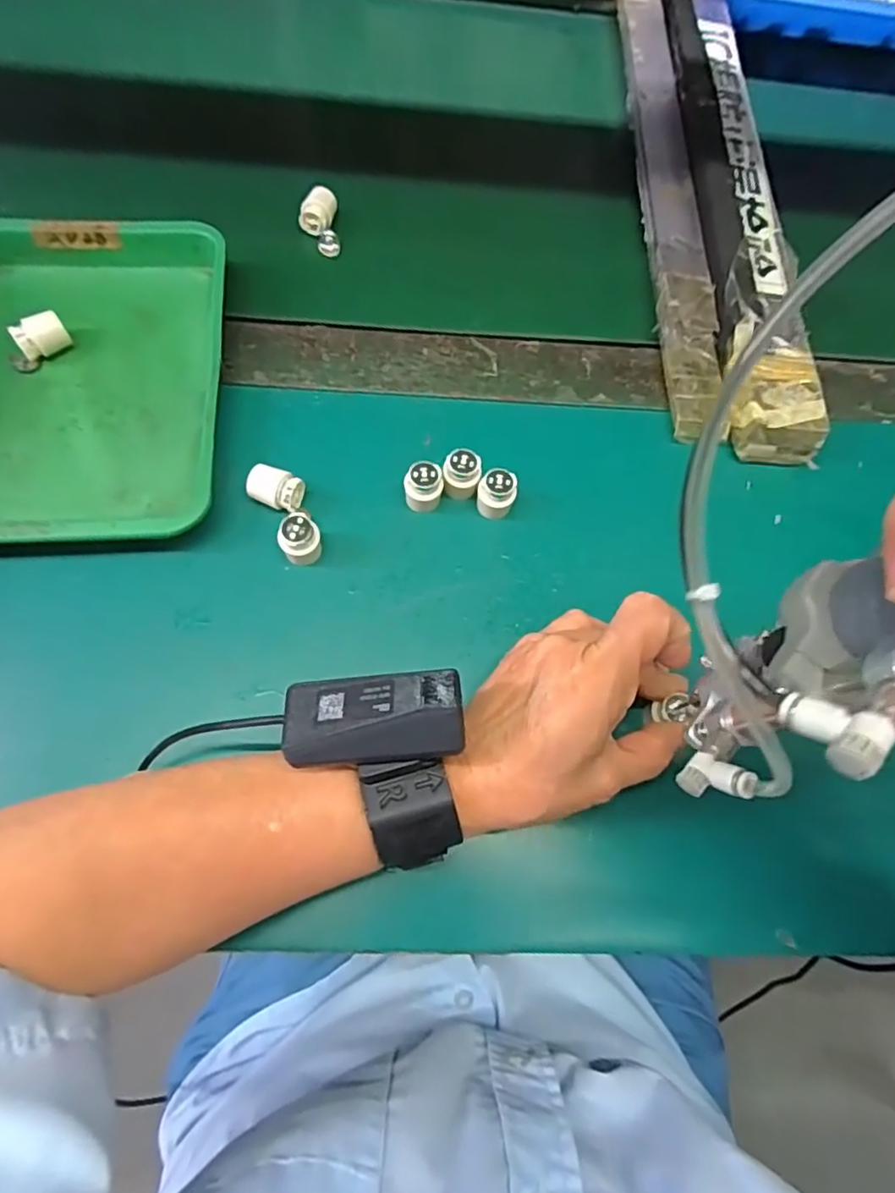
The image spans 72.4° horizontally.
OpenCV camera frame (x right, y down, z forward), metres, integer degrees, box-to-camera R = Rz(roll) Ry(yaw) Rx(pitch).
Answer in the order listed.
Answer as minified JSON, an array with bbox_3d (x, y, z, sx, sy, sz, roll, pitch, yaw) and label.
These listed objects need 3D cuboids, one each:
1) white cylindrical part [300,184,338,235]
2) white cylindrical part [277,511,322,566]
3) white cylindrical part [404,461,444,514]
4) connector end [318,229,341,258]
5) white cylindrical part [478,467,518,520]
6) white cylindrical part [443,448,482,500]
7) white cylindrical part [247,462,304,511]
[{"bbox_3d":[-0.090,-0.270,0.432,0.018,0.023,0.030,22,69,4],"label":"white cylindrical part"},{"bbox_3d":[-0.078,-0.030,0.327,0.018,0.029,0.019,2,69,-4],"label":"white cylindrical part"},{"bbox_3d":[-0.013,-0.061,0.345,0.021,0.028,0.019,3,69,-4],"label":"white cylindrical part"},{"bbox_3d":[-0.083,-0.250,0.432,0.014,0.010,0.015,1,70,-3],"label":"connector end"},{"bbox_3d":[0.028,-0.057,0.347,0.020,0.027,0.019,2,69,-4],"label":"white cylindrical part"},{"bbox_3d":[0.008,-0.068,0.349,0.020,0.027,0.022,2,69,-4],"label":"white cylindrical part"},{"bbox_3d":[-0.096,-0.059,0.340,0.028,0.017,0.020,25,69,5],"label":"white cylindrical part"}]

